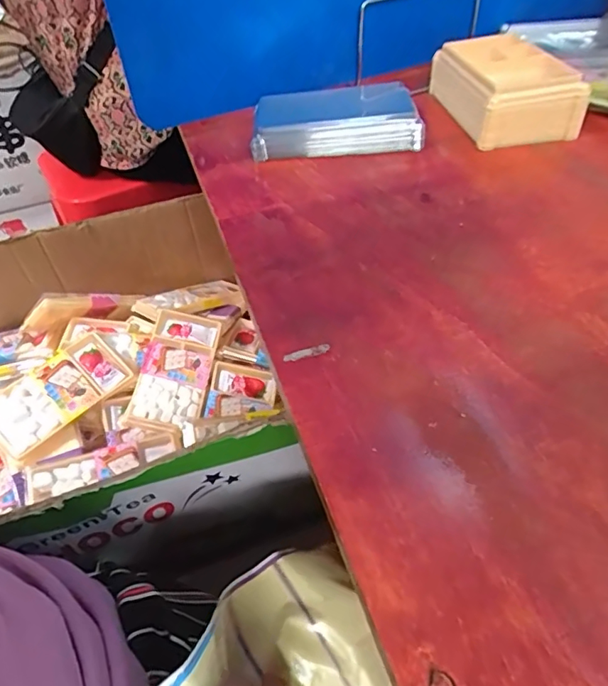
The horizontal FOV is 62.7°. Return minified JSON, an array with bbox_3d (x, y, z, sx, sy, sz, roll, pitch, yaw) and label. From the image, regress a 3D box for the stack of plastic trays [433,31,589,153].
[{"bbox_3d":[0.171,-0.230,0.444,0.086,0.048,0.151,-9,45,-5],"label":"stack of plastic trays"}]

